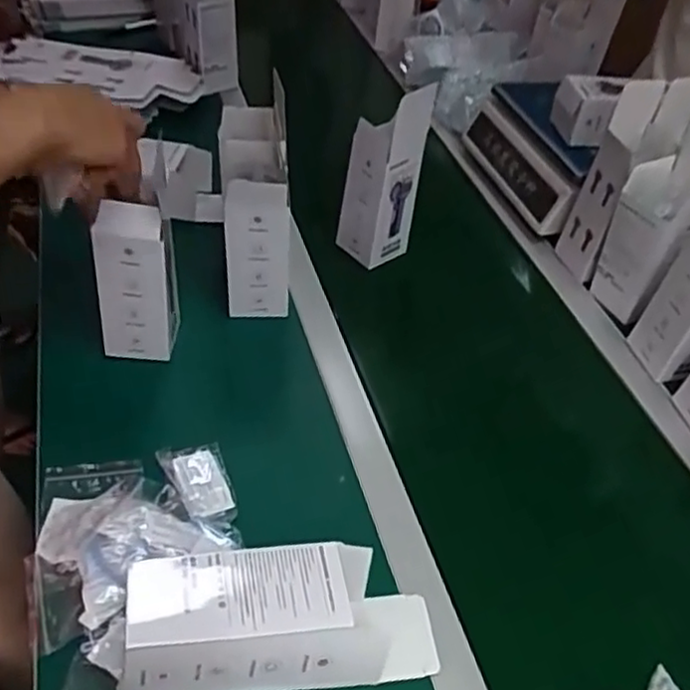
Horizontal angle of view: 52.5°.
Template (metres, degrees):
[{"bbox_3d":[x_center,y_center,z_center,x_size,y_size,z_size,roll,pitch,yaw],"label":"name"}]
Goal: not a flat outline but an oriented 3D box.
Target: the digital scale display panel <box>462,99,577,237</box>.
[{"bbox_3d":[0.259,-0.265,1.058,0.034,0.089,0.287,-8,46,-14],"label":"digital scale display panel"}]

